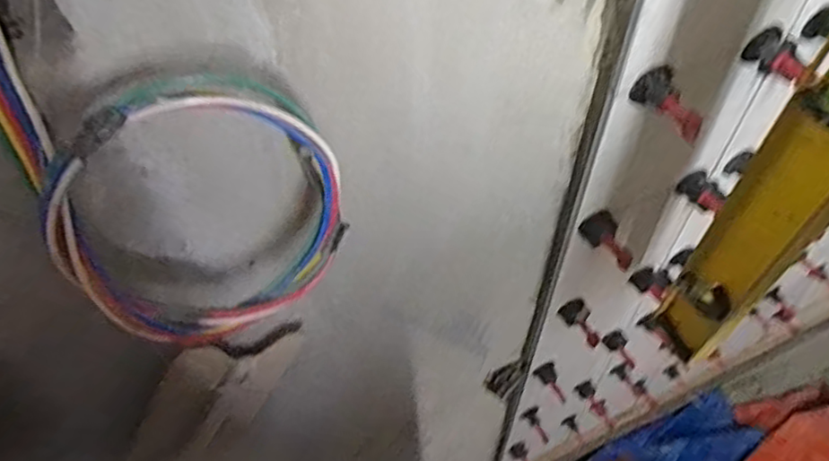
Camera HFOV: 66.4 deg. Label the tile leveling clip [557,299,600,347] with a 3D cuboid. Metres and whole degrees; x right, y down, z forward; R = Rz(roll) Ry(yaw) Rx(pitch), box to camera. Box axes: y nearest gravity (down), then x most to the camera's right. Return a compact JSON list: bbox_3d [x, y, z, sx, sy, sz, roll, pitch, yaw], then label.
[{"bbox_3d":[0.175,0.095,0.653,0.028,0.016,0.050,-31,76,-20],"label":"tile leveling clip"}]

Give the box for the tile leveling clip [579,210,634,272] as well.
[{"bbox_3d":[0.165,0.009,0.532,0.023,0.027,0.051,-34,74,-21],"label":"tile leveling clip"}]

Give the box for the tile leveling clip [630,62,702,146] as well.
[{"bbox_3d":[0.170,-0.081,0.409,0.029,0.026,0.052,-23,57,-15],"label":"tile leveling clip"}]

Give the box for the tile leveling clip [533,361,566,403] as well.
[{"bbox_3d":[0.171,0.188,0.779,0.024,0.023,0.055,-35,91,-22],"label":"tile leveling clip"}]

